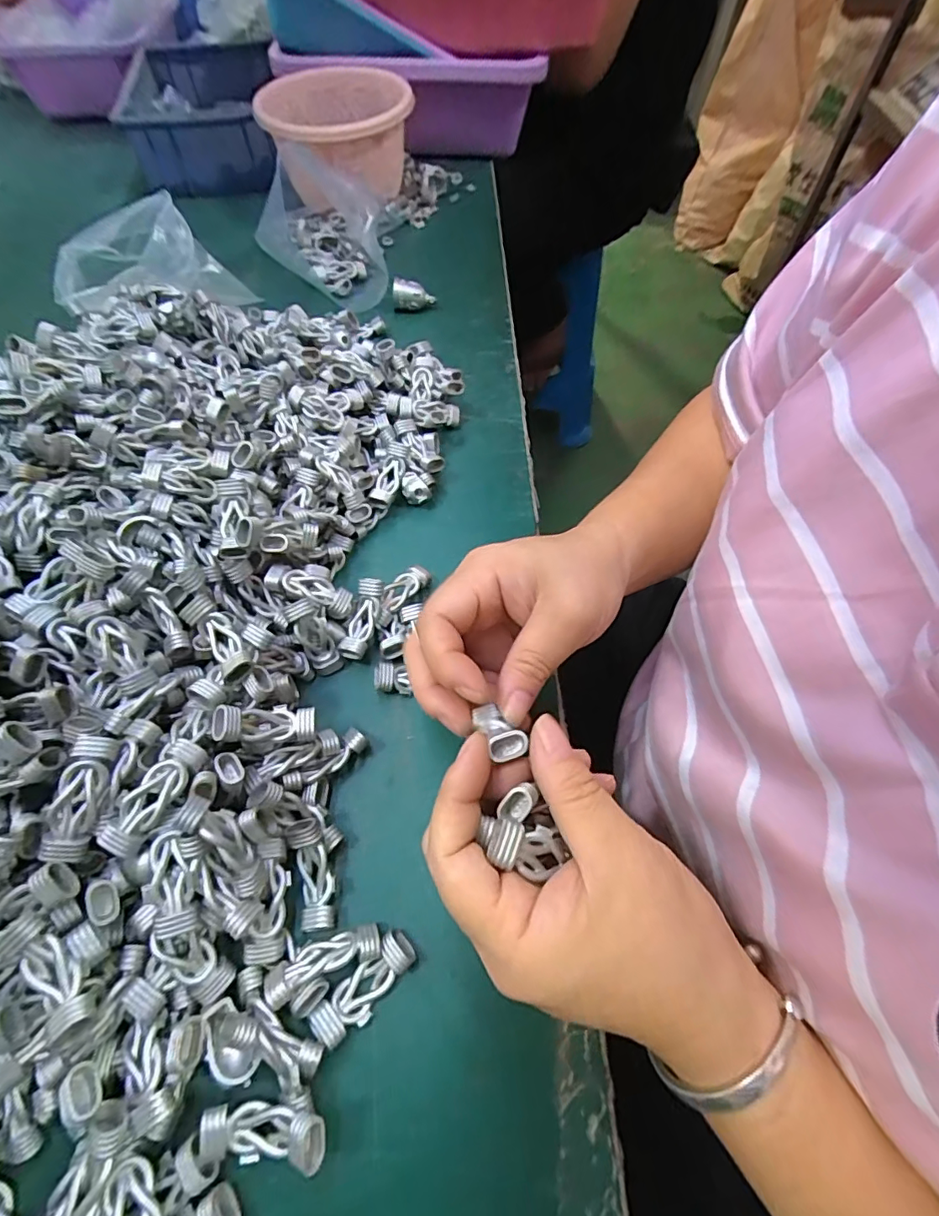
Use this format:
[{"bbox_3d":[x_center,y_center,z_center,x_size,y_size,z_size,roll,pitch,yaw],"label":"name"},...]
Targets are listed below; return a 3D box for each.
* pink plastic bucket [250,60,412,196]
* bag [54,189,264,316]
[{"bbox_3d":[-0.124,-0.445,0.506,0.138,0.082,0.138,0,59,0],"label":"pink plastic bucket"},{"bbox_3d":[-0.263,-0.279,0.422,0.141,0.082,0.049,-16,61,-9],"label":"bag"}]

